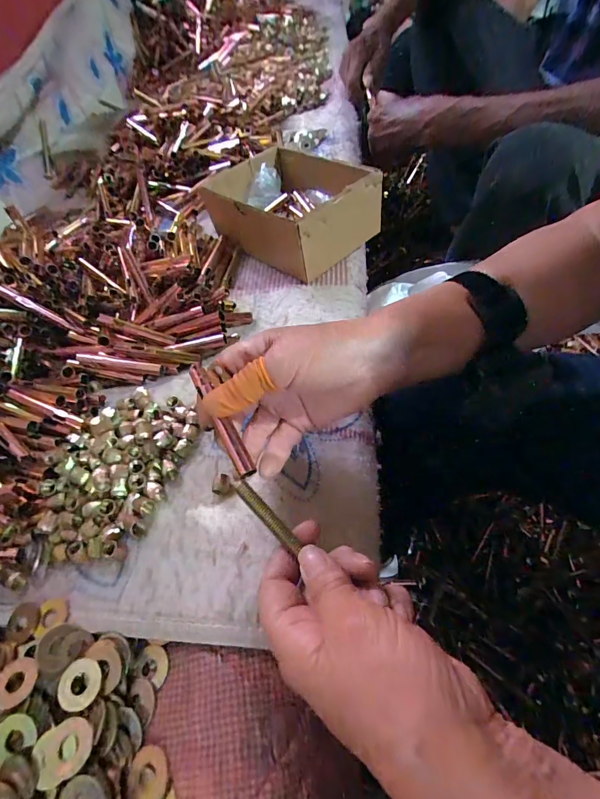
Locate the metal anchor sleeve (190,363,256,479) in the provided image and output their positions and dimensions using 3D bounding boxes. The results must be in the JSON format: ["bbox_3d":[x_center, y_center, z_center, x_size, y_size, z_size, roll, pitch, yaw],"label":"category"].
[{"bbox_3d":[-0.051,0.012,0.244,0.011,0.007,0.085,-25,68,-15],"label":"metal anchor sleeve"}]

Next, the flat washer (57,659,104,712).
[{"bbox_3d":[-0.127,0.164,0.221,0.024,0.004,0.023,-6,53,8],"label":"flat washer"}]

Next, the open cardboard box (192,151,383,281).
[{"bbox_3d":[-0.011,-0.240,0.478,0.157,0.075,0.187,-37,58,-19],"label":"open cardboard box"}]

